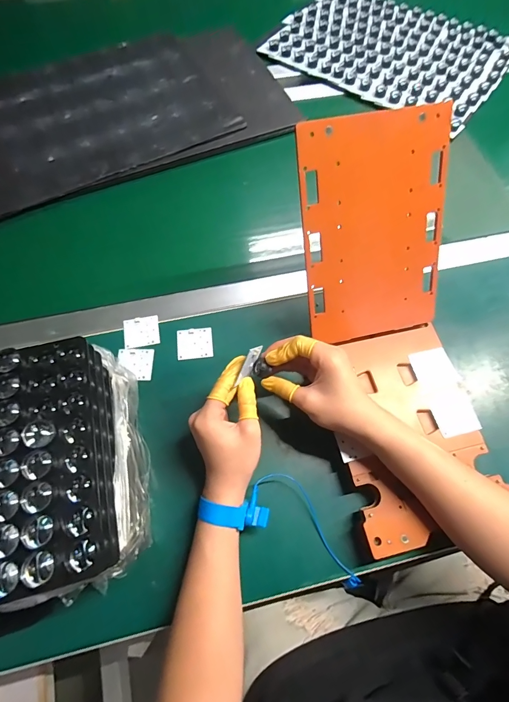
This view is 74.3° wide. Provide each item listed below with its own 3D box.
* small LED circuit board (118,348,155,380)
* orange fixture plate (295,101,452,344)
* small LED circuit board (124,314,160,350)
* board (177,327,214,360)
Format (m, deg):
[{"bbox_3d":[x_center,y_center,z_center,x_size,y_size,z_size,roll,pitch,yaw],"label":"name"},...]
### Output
[{"bbox_3d":[-0.160,0.017,0.450,0.046,0.005,0.045,0,68,0],"label":"small LED circuit board"},{"bbox_3d":[0.134,-0.125,0.374,0.157,0.234,0.008,-12,26,-4],"label":"orange fixture plate"},{"bbox_3d":[-0.158,-0.027,0.470,0.048,0.004,0.044,-11,69,-5],"label":"small LED circuit board"},{"bbox_3d":[-0.082,-0.011,0.465,0.048,0.004,0.044,-6,69,-3],"label":"board"}]

